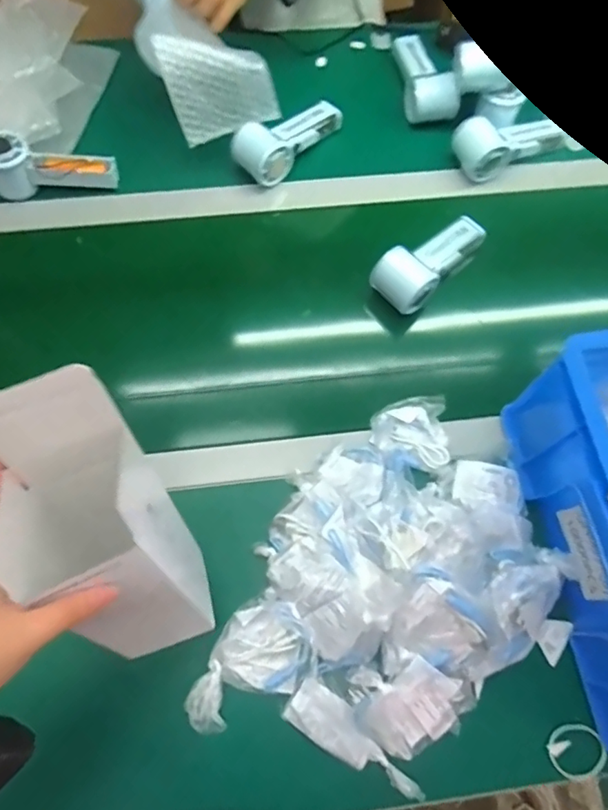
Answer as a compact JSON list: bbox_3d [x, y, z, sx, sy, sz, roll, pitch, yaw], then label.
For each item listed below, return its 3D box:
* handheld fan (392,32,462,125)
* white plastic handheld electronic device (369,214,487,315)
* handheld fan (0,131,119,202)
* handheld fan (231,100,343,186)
[{"bbox_3d":[0.160,-0.456,0.739,0.062,0.070,0.161,-10,72,-5],"label":"handheld fan"},{"bbox_3d":[0.152,-0.171,0.635,0.157,0.055,0.062,-38,76,-26],"label":"white plastic handheld electronic device"},{"bbox_3d":[-0.313,-0.294,0.653,0.151,0.059,0.051,-5,71,-3],"label":"handheld fan"},{"bbox_3d":[-0.021,-0.348,0.693,0.161,0.061,0.065,-42,77,-14],"label":"handheld fan"}]

